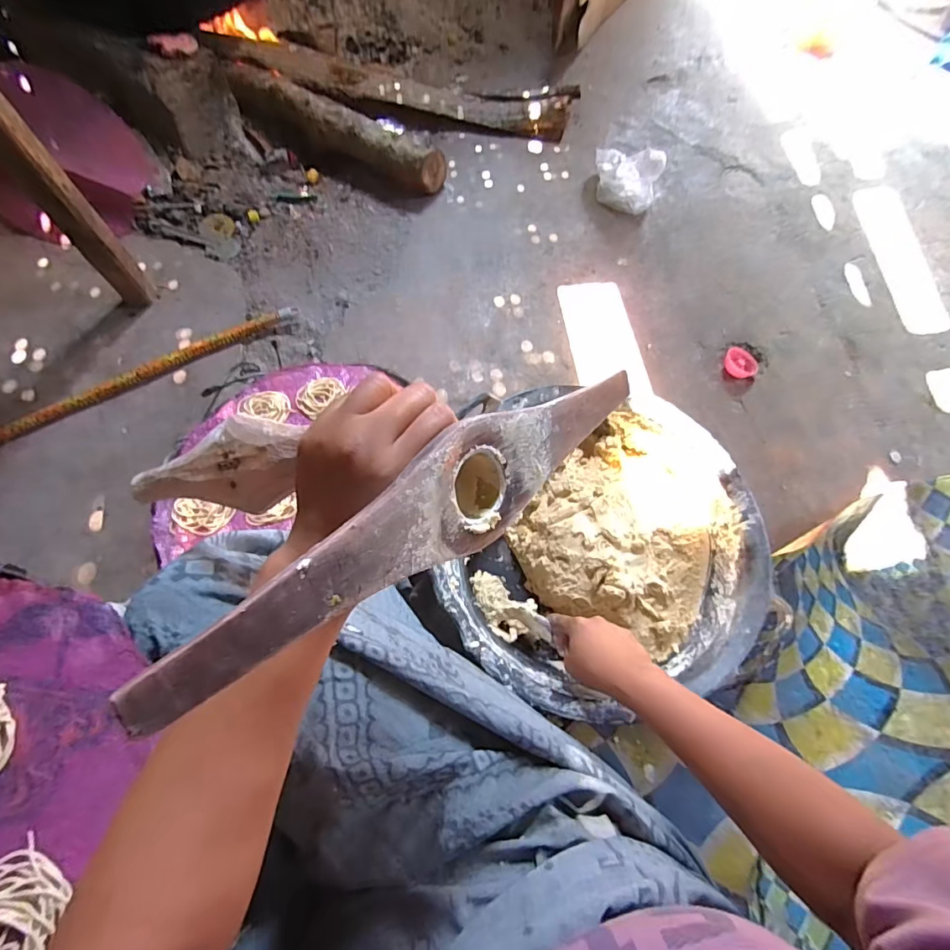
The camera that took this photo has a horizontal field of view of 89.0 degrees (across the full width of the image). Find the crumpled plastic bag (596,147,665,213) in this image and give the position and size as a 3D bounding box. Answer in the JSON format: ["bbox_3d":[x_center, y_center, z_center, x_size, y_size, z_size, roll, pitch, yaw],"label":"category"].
[{"bbox_3d":[0.320,-0.633,1.021,0.146,0.086,0.113,16,69,6],"label":"crumpled plastic bag"}]

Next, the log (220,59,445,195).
[{"bbox_3d":[-0.313,-0.744,1.052,0.527,0.098,0.083,25,70,9],"label":"log"}]

